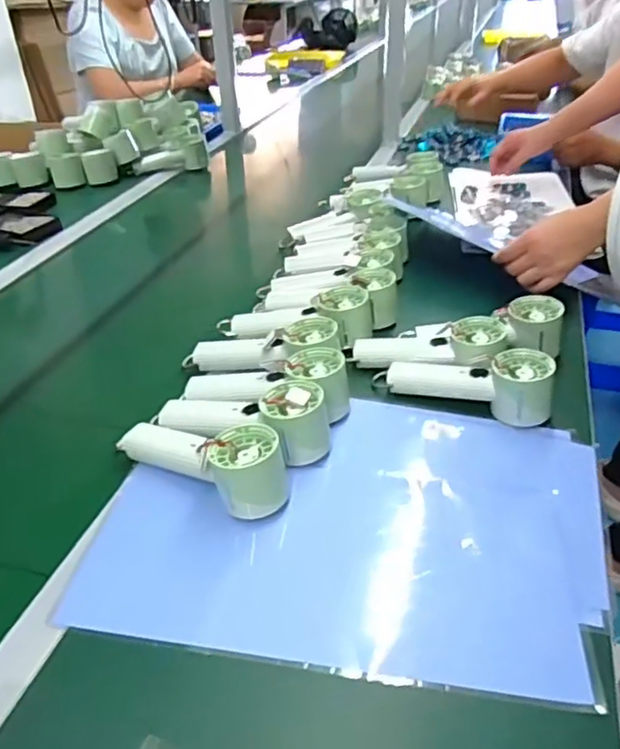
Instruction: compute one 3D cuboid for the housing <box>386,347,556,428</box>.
[{"bbox_3d":[0.178,0.003,0.694,0.177,0.057,0.062,13,37,19],"label":"housing"}]

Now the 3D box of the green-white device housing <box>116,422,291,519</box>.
[{"bbox_3d":[-0.106,0.075,0.588,0.176,0.058,0.063,17,39,24],"label":"green-white device housing"}]

